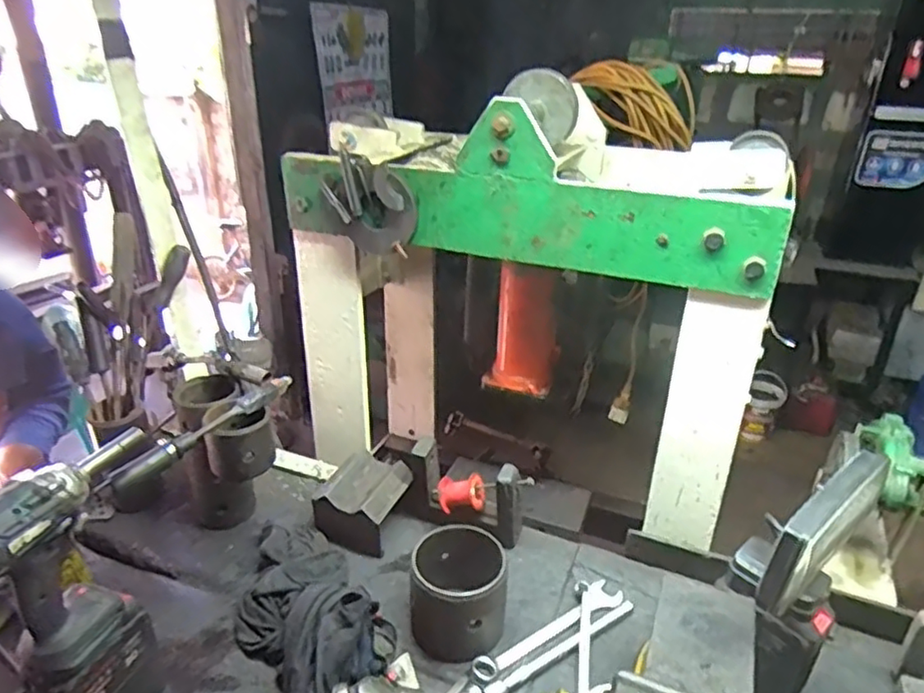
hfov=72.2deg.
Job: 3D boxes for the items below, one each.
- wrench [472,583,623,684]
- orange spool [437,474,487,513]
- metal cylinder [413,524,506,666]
[{"bbox_3d":[0.117,0.374,0.840,0.251,0.014,0.040,-17,32,-32],"label":"wrench"},{"bbox_3d":[0.002,0.227,0.973,0.069,0.048,0.052,-9,68,21],"label":"orange spool"},{"bbox_3d":[-0.005,0.312,0.848,0.143,0.119,0.152,0,27,-2],"label":"metal cylinder"}]

